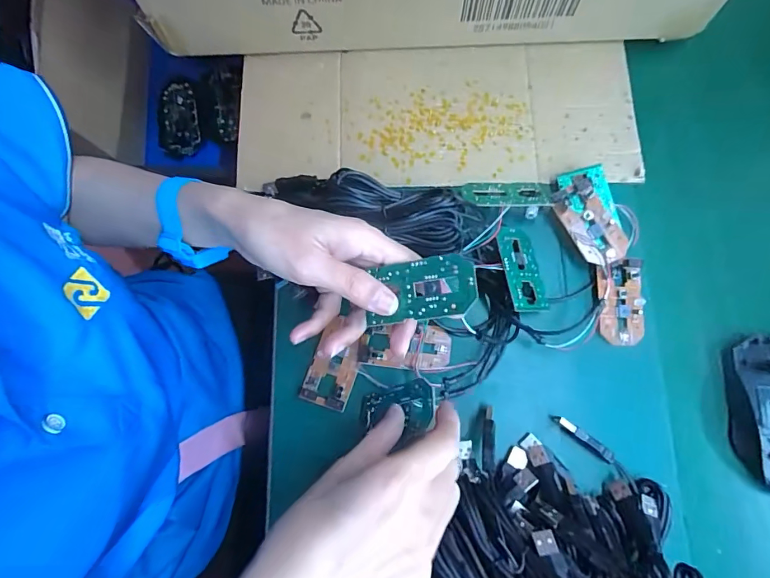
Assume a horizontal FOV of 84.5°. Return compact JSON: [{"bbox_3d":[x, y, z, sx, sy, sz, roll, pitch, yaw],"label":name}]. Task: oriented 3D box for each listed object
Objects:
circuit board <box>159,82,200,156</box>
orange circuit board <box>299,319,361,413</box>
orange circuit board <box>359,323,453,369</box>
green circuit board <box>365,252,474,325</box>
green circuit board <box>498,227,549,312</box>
[{"bbox_3d":[-0.278,-0.226,0.569,0.055,0.013,0.103,-7,78,-2],"label":"circuit board"},{"bbox_3d":[-0.038,0.057,0.322,0.036,0.009,0.064,18,79,4],"label":"orange circuit board"},{"bbox_3d":[0.015,0.044,0.327,0.070,0.008,0.033,2,78,0],"label":"orange circuit board"},{"bbox_3d":[0.021,0.001,0.250,0.065,0.004,0.035,-8,83,21],"label":"green circuit board"},{"bbox_3d":[0.106,-0.016,0.327,0.033,0.004,0.068,1,70,-26],"label":"green circuit board"}]

